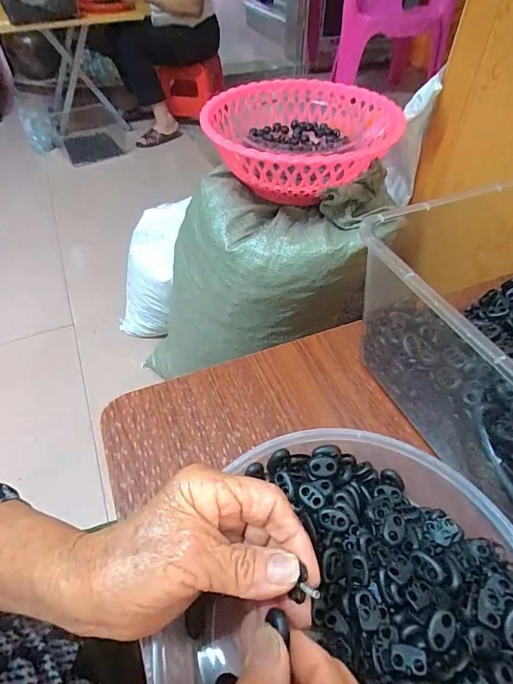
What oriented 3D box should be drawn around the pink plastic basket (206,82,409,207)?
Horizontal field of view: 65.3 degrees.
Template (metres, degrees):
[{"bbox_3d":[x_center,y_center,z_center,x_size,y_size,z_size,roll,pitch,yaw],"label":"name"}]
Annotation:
[{"bbox_3d":[0.066,-0.323,0.632,0.282,0.093,0.281,-1,50,1],"label":"pink plastic basket"}]

